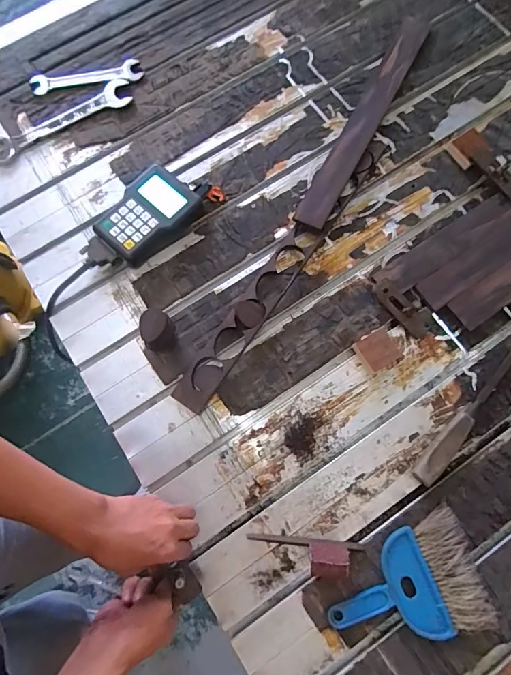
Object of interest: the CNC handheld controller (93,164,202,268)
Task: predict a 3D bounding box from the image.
[{"bbox_3d":[-0.166,-0.188,0.620,0.110,0.037,0.159,43,80,11],"label":"CNC handheld controller"}]

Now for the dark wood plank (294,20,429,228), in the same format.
[{"bbox_3d":[0.183,-0.365,0.664,0.050,0.026,0.452,27,78,8],"label":"dark wood plank"}]

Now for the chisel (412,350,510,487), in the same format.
[{"bbox_3d":[0.292,0.107,0.541,0.032,0.026,0.223,43,80,11],"label":"chisel"}]

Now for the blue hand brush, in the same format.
[{"bbox_3d":[0.179,0.302,0.492,0.182,0.026,0.130,-16,76,-3],"label":"blue hand brush"}]

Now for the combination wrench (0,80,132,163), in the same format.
[{"bbox_3d":[-0.335,-0.371,0.683,0.254,0.014,0.054,-26,76,-5],"label":"combination wrench"}]

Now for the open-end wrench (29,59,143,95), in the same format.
[{"bbox_3d":[-0.299,-0.461,0.709,0.194,0.007,0.042,-9,75,-1],"label":"open-end wrench"}]

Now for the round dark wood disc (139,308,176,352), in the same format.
[{"bbox_3d":[-0.133,-0.009,0.559,0.040,0.067,0.046,0,75,1],"label":"round dark wood disc"}]

